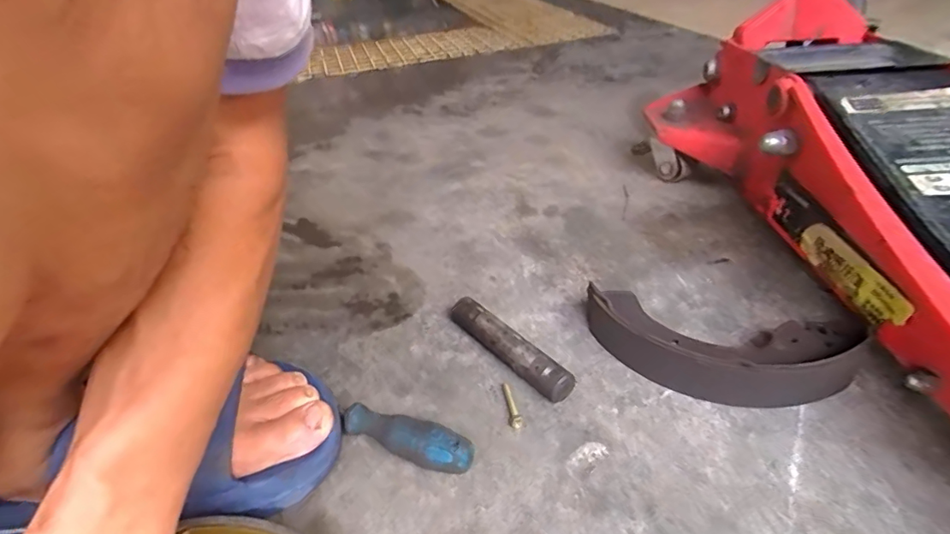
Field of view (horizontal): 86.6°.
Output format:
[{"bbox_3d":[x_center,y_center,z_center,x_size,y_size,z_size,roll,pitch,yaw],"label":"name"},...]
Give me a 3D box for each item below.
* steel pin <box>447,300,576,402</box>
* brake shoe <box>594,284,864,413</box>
[{"bbox_3d":[0.027,0.067,0.416,0.021,0.024,0.129,-29,42,-28],"label":"steel pin"},{"bbox_3d":[0.184,0.059,0.389,0.198,0.044,0.088,6,38,16],"label":"brake shoe"}]

